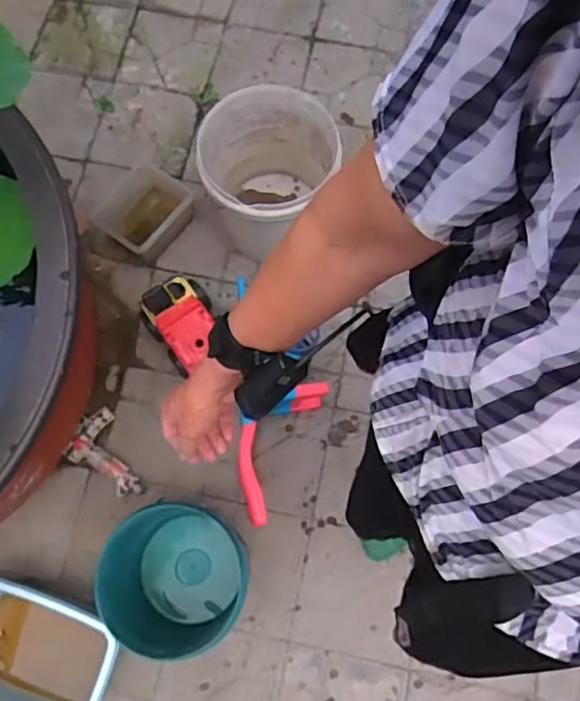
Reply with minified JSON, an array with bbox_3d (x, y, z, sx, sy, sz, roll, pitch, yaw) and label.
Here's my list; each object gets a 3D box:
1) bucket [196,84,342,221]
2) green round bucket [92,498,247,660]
[{"bbox_3d":[-0.035,-0.382,1.398,0.300,0.294,0.283,0,74,2],"label":"bucket"},{"bbox_3d":[-0.212,0.449,1.223,0.251,0.269,0.245,0,74,2],"label":"green round bucket"}]

